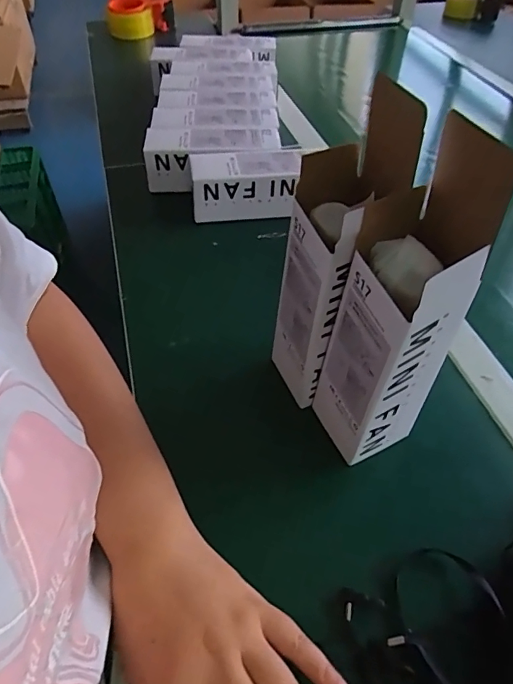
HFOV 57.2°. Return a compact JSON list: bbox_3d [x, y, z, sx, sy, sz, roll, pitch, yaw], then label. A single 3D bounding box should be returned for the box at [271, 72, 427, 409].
[{"bbox_3d":[0.062,-0.048,0.337,0.076,0.217,0.074,-18,51,-16],"label":"box"}]

